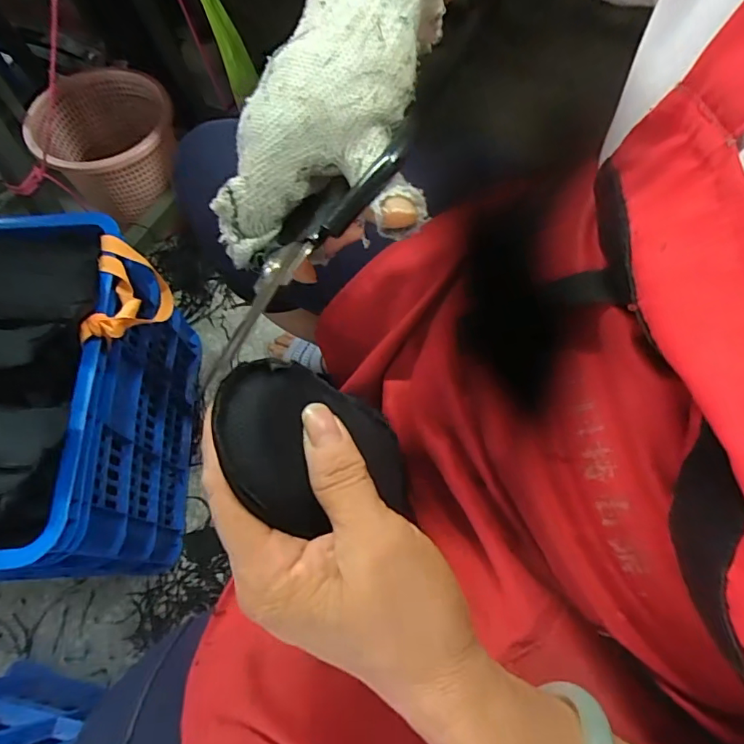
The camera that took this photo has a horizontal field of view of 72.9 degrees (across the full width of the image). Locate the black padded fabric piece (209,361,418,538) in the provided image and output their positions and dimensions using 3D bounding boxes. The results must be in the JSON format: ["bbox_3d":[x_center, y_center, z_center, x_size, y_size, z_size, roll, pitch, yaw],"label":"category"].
[{"bbox_3d":[-0.017,0.032,0.214,0.007,0.113,0.064,-12,74,34],"label":"black padded fabric piece"}]

